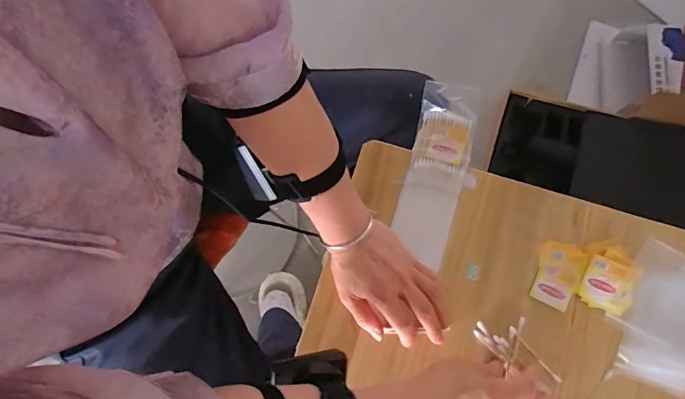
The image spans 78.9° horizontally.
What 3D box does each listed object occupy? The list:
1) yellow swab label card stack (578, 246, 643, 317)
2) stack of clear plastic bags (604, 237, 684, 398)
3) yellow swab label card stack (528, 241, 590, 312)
[{"bbox_3d":[0.301,0.088,0.466,0.053,0.008,0.073,24,81,5],"label":"yellow swab label card stack"},{"bbox_3d":[0.366,0.135,0.464,0.107,0.016,0.149,27,82,6],"label":"stack of clear plastic bags"},{"bbox_3d":[0.246,0.085,0.473,0.048,0.005,0.073,26,81,6],"label":"yellow swab label card stack"}]

